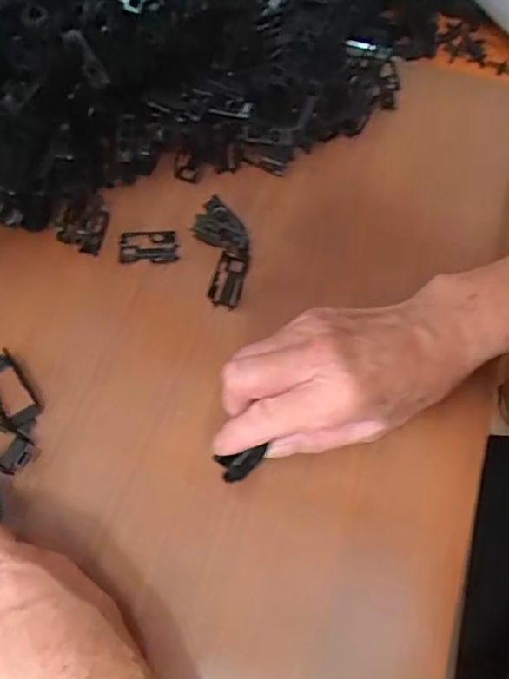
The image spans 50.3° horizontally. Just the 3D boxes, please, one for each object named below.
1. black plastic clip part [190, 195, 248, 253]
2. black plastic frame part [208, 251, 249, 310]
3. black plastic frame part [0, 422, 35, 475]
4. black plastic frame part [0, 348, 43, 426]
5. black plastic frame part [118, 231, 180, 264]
[{"bbox_3d":[-0.020,-0.075,0.367,0.037,0.020,0.029,14,65,6],"label":"black plastic clip part"},{"bbox_3d":[-0.017,-0.040,0.357,0.019,0.008,0.040,11,64,4],"label":"black plastic frame part"},{"bbox_3d":[-0.149,0.057,0.306,0.049,0.011,0.023,22,65,9],"label":"black plastic frame part"},{"bbox_3d":[-0.147,0.028,0.321,0.022,0.006,0.046,-33,69,-16],"label":"black plastic frame part"},{"bbox_3d":[-0.073,-0.063,0.367,0.039,0.009,0.021,-1,64,-2],"label":"black plastic frame part"}]

